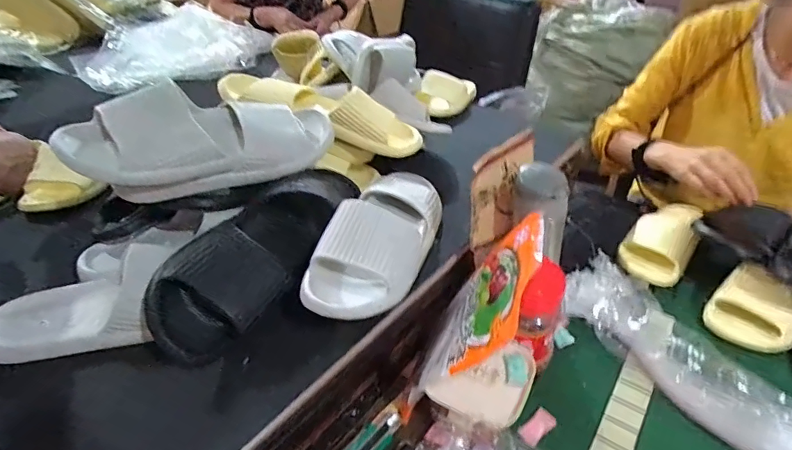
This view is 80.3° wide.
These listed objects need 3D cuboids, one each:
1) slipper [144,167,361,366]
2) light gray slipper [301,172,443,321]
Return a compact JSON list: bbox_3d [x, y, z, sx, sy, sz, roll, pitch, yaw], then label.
[{"bbox_3d":[-0.144,0.025,0.581,0.124,0.100,0.316,14,39,20],"label":"slipper"},{"bbox_3d":[-0.013,0.005,0.599,0.101,0.082,0.316,12,39,17],"label":"light gray slipper"}]

